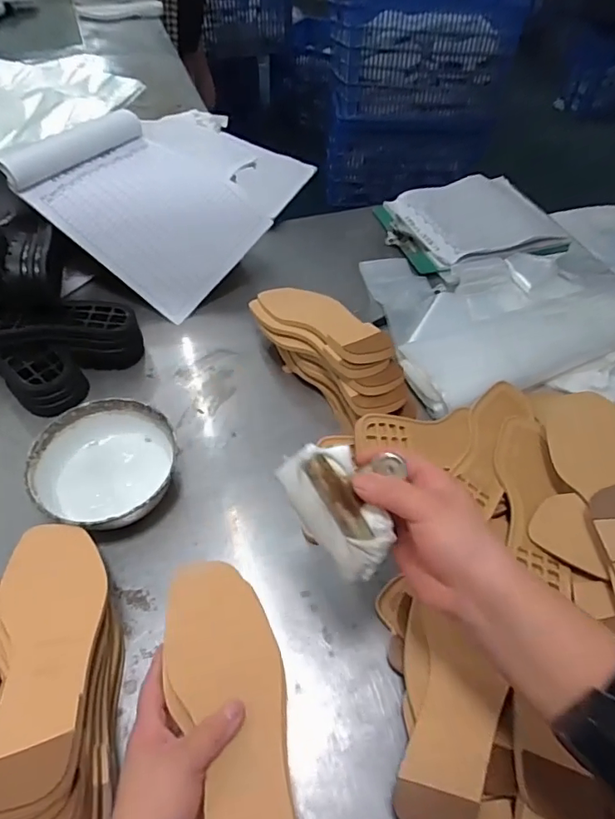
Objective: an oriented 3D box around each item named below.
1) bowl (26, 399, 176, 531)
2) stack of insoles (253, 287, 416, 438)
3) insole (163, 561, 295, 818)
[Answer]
[{"bbox_3d":[-0.216,0.067,0.551,0.142,0.061,0.147,2,53,-2],"label":"bowl"},{"bbox_3d":[0.026,-0.068,0.628,0.086,0.109,0.254,-26,59,-22],"label":"stack of insoles"},{"bbox_3d":[-0.053,0.232,0.378,0.084,0.019,0.237,-9,53,-18],"label":"insole"}]

